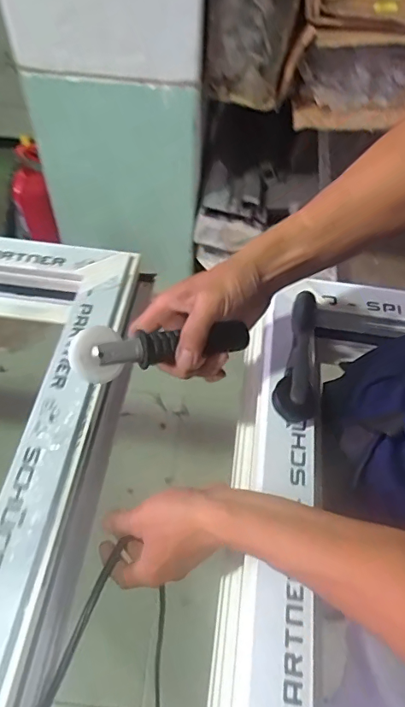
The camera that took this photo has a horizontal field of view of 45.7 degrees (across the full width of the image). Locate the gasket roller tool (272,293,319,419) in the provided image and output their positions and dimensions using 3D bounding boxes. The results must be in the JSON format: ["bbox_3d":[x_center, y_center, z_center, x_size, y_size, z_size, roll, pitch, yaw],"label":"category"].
[{"bbox_3d":[0.107,0.000,0.519,0.043,0.020,0.163,13,55,6],"label":"gasket roller tool"}]

